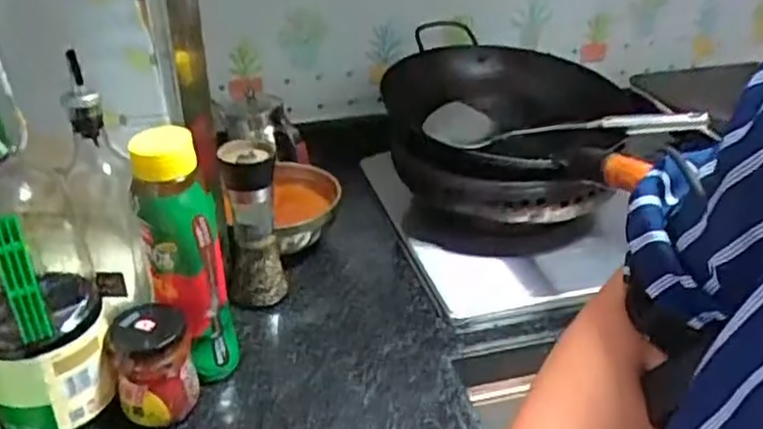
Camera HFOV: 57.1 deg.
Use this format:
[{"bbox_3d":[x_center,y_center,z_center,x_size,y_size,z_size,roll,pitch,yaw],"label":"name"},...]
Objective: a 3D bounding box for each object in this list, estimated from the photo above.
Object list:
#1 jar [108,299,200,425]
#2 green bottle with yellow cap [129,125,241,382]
[{"bbox_3d":[-0.202,0.138,0.631,0.063,0.109,0.062,-7,30,-13],"label":"jar"},{"bbox_3d":[-0.178,0.046,0.643,0.059,0.256,0.052,24,37,35],"label":"green bottle with yellow cap"}]

